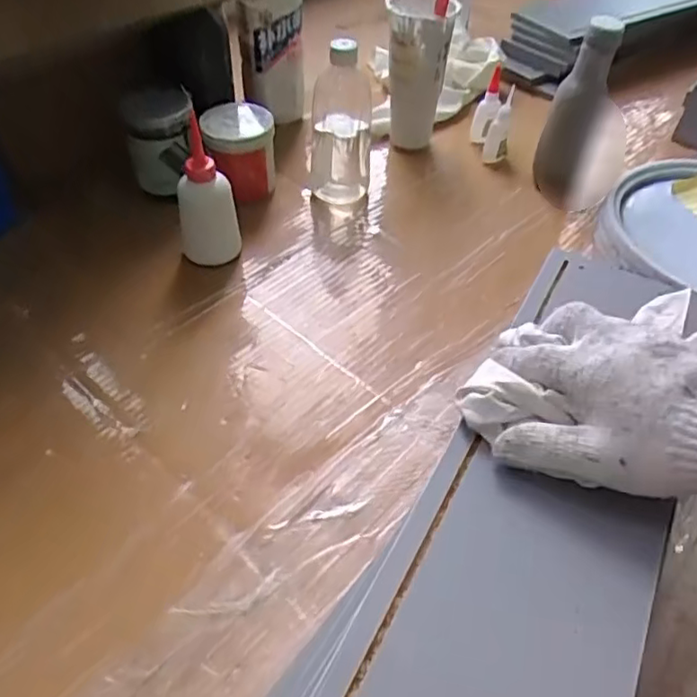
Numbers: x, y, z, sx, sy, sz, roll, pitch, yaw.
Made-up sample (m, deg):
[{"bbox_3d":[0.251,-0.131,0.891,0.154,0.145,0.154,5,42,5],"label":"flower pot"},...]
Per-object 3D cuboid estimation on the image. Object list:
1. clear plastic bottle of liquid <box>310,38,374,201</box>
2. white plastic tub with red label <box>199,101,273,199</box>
[{"bbox_3d":[-0.008,-0.272,0.733,0.073,0.185,0.073,0,47,-1],"label":"clear plastic bottle of liquid"},{"bbox_3d":[-0.130,-0.236,0.746,0.084,0.085,0.087,-3,47,-4],"label":"white plastic tub with red label"}]

